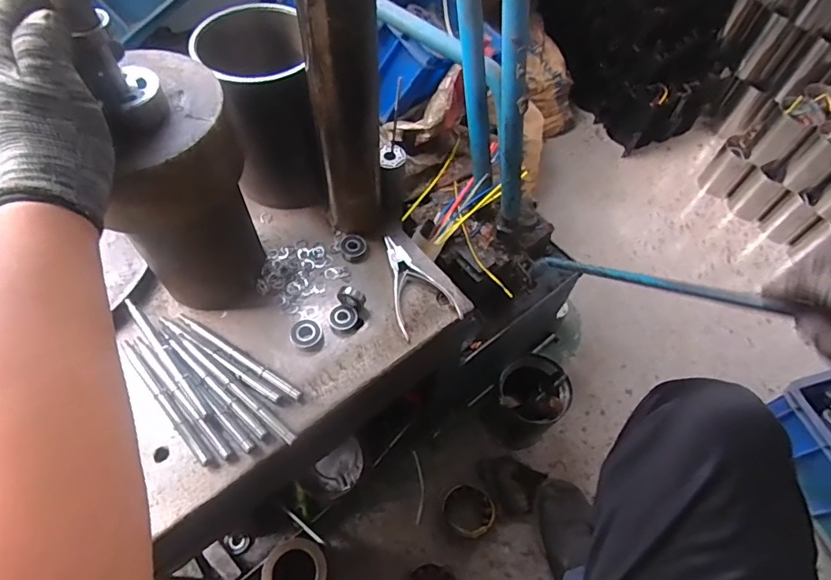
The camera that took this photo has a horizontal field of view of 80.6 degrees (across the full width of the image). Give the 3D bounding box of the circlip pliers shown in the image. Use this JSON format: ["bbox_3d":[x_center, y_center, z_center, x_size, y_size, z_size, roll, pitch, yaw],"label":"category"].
[{"bbox_3d":[-0.006,-0.012,0.561,0.070,0.013,0.130,-21,62,-15],"label":"circlip pliers"}]

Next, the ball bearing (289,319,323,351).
[{"bbox_3d":[-0.116,0.048,0.524,0.033,0.016,0.031,1,59,-2],"label":"ball bearing"}]

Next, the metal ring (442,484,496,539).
[{"bbox_3d":[0.091,0.364,0.813,0.083,0.039,0.083,1,59,-2],"label":"metal ring"}]

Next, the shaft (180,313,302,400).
[{"bbox_3d":[-0.182,0.067,0.504,0.160,0.006,0.010,29,62,14],"label":"shaft"}]

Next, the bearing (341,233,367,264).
[{"bbox_3d":[-0.074,-0.051,0.587,0.029,0.013,0.036,-11,60,-9],"label":"bearing"}]

